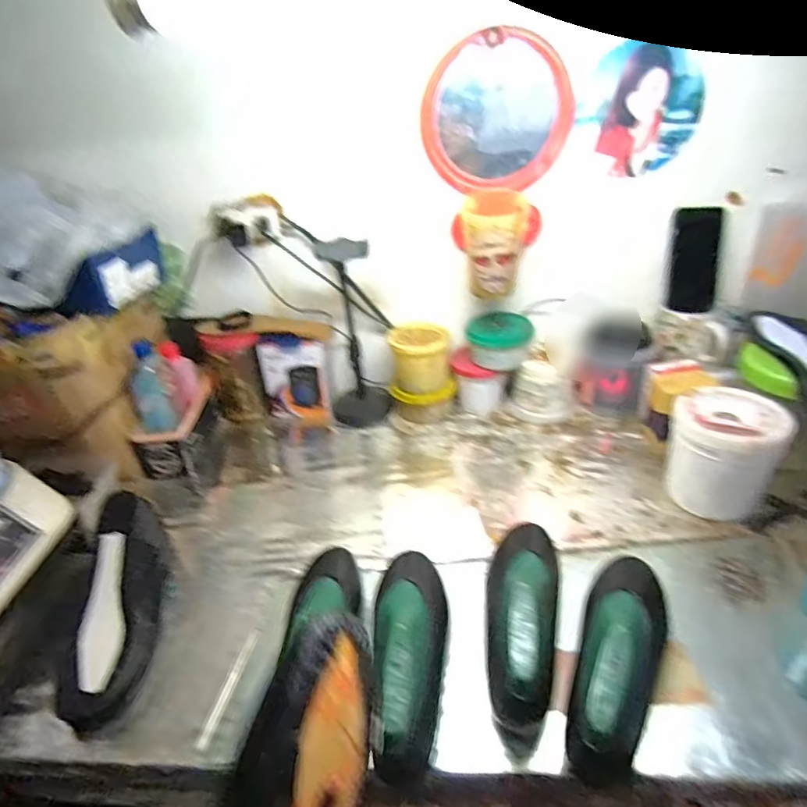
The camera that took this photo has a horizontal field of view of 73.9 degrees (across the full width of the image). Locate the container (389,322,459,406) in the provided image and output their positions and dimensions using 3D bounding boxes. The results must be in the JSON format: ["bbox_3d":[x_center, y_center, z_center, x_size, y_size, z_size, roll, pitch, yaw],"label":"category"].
[{"bbox_3d":[0.029,-0.069,0.926,0.101,0.113,0.086,-18,34,-21],"label":"container"}]

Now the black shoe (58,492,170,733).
[{"bbox_3d":[-0.320,0.233,0.616,0.074,0.094,0.241,-5,58,0],"label":"black shoe"}]

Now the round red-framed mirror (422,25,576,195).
[{"bbox_3d":[0.137,-0.418,0.778,0.207,0.199,0.019,0,35,-2],"label":"round red-framed mirror"}]

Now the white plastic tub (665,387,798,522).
[{"bbox_3d":[0.412,0.061,0.695,0.124,0.135,0.114,-4,31,2],"label":"white plastic tub"}]

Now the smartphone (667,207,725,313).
[{"bbox_3d":[0.466,-0.228,0.858,0.074,0.159,0.014,-1,17,4],"label":"smartphone"}]

